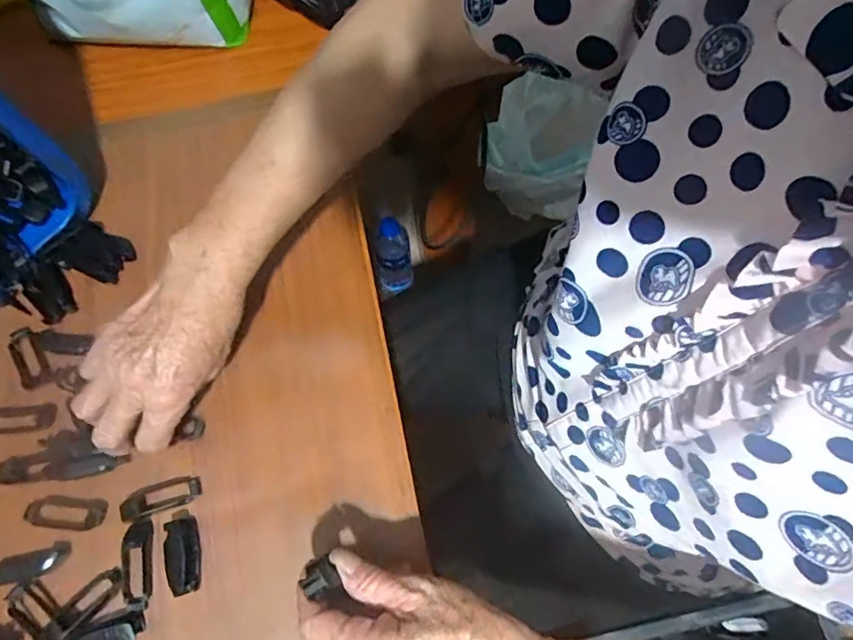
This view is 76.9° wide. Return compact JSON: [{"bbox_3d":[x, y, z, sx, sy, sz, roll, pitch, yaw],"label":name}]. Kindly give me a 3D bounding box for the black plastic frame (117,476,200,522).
[{"bbox_3d":[-0.191,0.127,0.385,0.056,0.007,0.022,-21,70,-8],"label":"black plastic frame"}]

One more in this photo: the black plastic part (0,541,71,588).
[{"bbox_3d":[-0.278,0.170,0.369,0.060,0.006,0.019,-16,70,-6],"label":"black plastic part"}]

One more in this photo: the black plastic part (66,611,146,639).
[{"bbox_3d":[-0.212,0.208,0.352,0.049,0.014,0.021,-20,70,-7],"label":"black plastic part"}]

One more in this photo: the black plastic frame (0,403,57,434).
[{"bbox_3d":[-0.316,0.076,0.414,0.056,0.005,0.021,-6,69,-2],"label":"black plastic frame"}]

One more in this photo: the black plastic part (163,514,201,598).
[{"bbox_3d":[-0.167,0.160,0.367,0.018,0.014,0.049,-17,70,-6],"label":"black plastic part"}]

